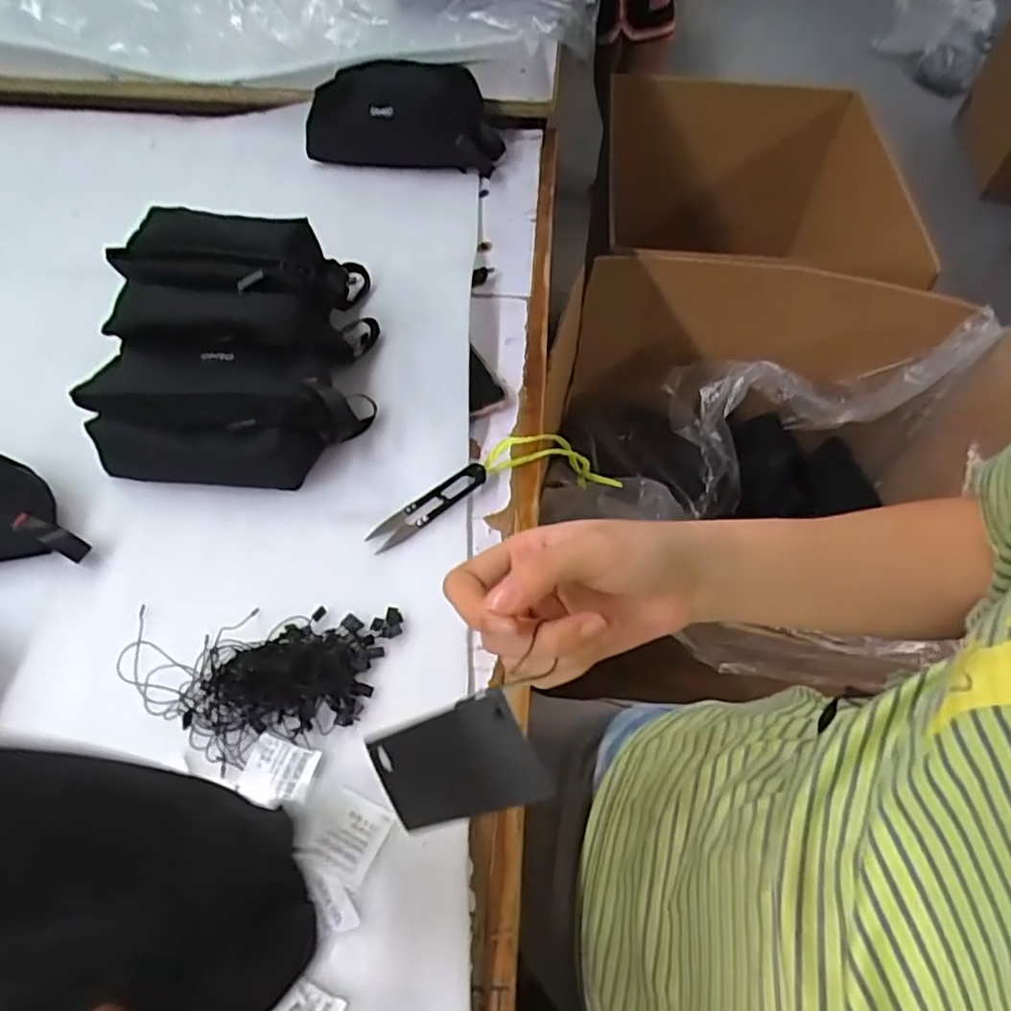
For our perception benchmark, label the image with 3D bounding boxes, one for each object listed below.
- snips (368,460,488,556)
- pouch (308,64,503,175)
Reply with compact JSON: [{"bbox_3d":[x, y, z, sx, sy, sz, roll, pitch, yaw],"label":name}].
[{"bbox_3d":[-0.057,0.000,0.477,0.102,0.010,0.021,-36,63,-23],"label":"snips"},{"bbox_3d":[-0.112,-0.433,0.707,0.207,0.080,0.076,9,54,4],"label":"pouch"}]

